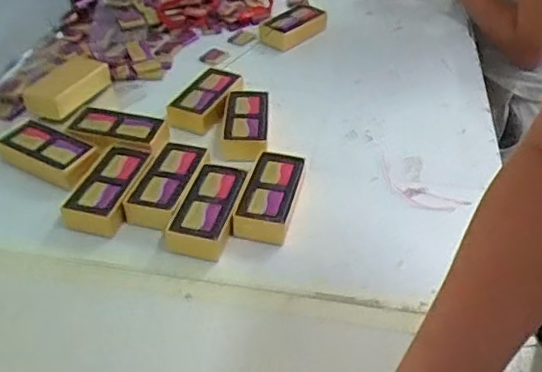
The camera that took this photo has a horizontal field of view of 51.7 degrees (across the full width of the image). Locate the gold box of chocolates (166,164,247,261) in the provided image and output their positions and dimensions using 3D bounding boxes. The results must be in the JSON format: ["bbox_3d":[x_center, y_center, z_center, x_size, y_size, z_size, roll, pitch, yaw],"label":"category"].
[{"bbox_3d":[-0.065,0.024,0.599,0.056,0.035,0.110,11,43,10],"label":"gold box of chocolates"}]

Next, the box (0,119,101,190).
[{"bbox_3d":[-0.264,-0.039,0.667,0.125,0.030,0.057,19,45,19],"label":"box"}]

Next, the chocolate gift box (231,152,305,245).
[{"bbox_3d":[-0.001,0.011,0.618,0.057,0.031,0.114,11,43,11],"label":"chocolate gift box"}]

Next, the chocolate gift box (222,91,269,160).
[{"bbox_3d":[-0.033,-0.079,0.713,0.056,0.030,0.122,1,42,0],"label":"chocolate gift box"}]

